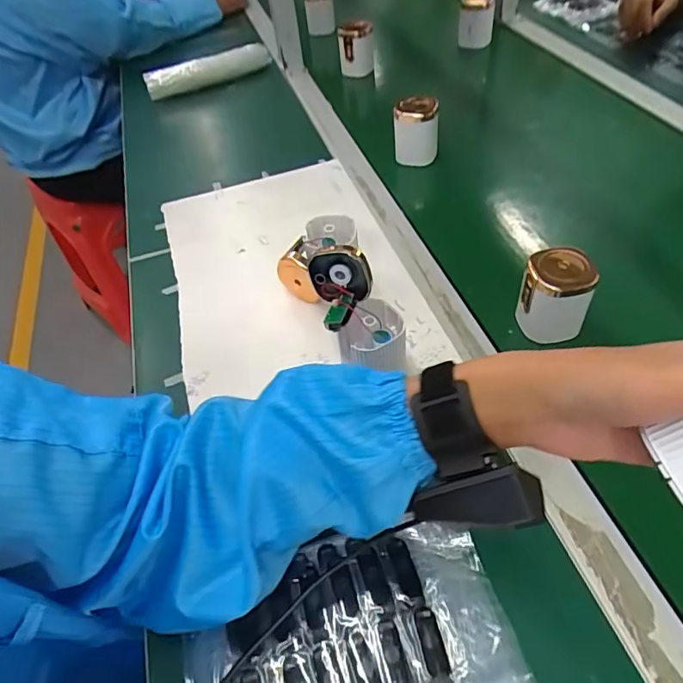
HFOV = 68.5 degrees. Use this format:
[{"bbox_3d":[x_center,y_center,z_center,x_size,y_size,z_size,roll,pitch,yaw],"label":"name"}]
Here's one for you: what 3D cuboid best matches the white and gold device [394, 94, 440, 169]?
[{"bbox_3d":[0.099,-0.281,0.670,0.056,0.076,0.048,1,51,10],"label":"white and gold device"}]

